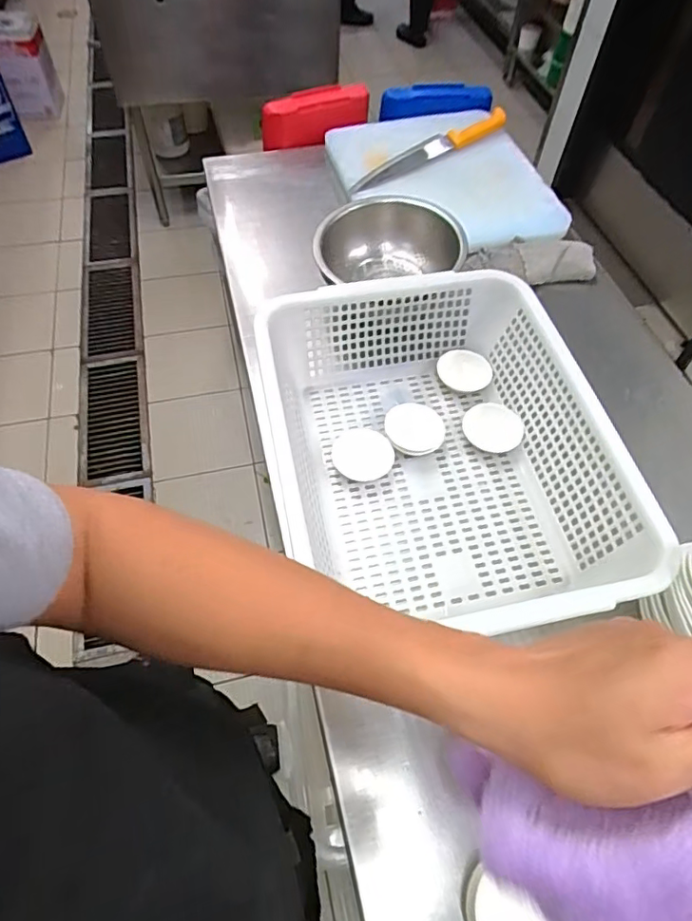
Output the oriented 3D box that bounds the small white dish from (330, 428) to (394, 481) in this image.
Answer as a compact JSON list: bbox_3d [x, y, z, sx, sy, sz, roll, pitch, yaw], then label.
[{"bbox_3d":[0.021,-0.008,0.672,0.073,0.013,0.072,1,58,-1],"label":"small white dish"}]

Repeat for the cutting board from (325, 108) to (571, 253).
[{"bbox_3d":[0.169,-0.498,0.975,0.335,0.035,0.381,-13,66,-8],"label":"cutting board"}]

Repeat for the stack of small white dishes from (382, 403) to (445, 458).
[{"bbox_3d":[0.087,-0.039,0.688,0.072,0.012,0.068,-32,79,-14],"label":"stack of small white dishes"}]

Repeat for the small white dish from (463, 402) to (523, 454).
[{"bbox_3d":[0.183,-0.042,0.681,0.070,0.013,0.067,1,58,-1],"label":"small white dish"}]

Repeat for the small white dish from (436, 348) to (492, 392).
[{"bbox_3d":[0.158,-0.120,0.737,0.070,0.017,0.059,13,58,7],"label":"small white dish"}]

